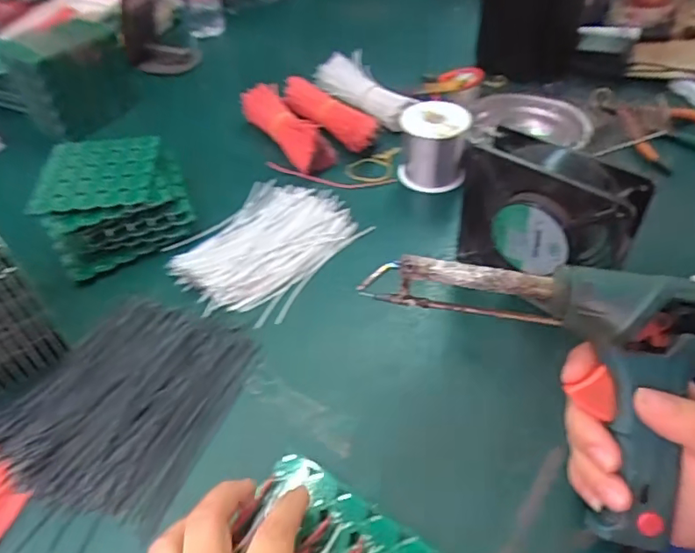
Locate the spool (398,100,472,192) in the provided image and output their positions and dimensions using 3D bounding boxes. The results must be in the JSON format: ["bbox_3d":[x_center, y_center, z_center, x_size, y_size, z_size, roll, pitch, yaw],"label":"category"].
[{"bbox_3d":[0.086,-0.128,0.530,0.064,0.075,0.064,-1,45,1],"label":"spool"}]

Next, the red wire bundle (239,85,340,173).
[{"bbox_3d":[-0.069,-0.174,0.596,0.046,0.040,0.162,-24,49,-21],"label":"red wire bundle"}]

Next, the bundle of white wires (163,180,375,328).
[{"bbox_3d":[-0.076,-0.034,0.484,0.135,0.014,0.165,29,53,28],"label":"bundle of white wires"}]

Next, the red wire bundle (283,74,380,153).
[{"bbox_3d":[-0.021,-0.187,0.614,0.051,0.030,0.163,-30,51,-25],"label":"red wire bundle"}]

